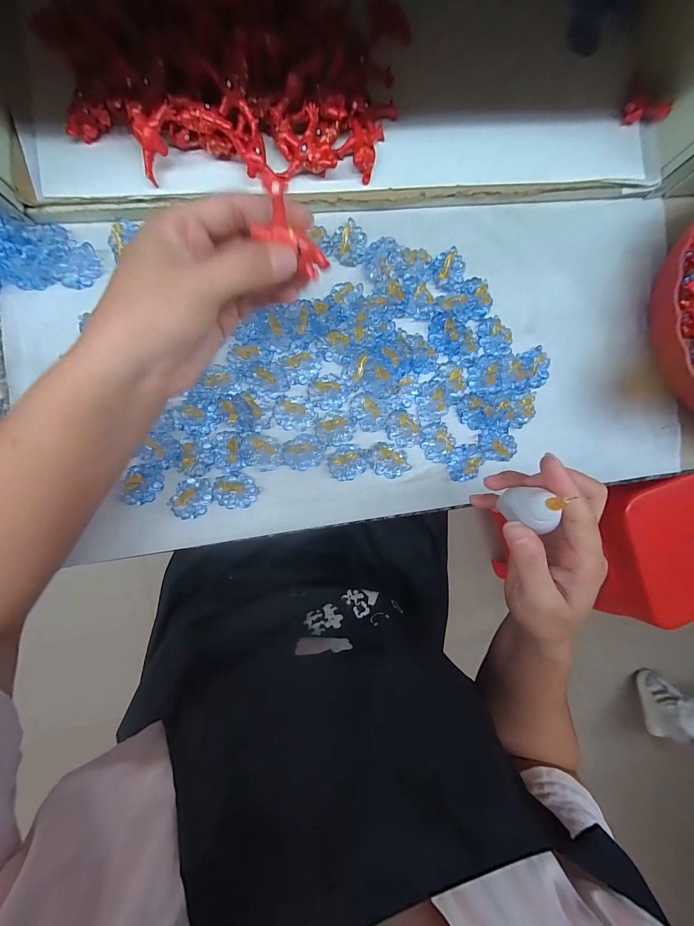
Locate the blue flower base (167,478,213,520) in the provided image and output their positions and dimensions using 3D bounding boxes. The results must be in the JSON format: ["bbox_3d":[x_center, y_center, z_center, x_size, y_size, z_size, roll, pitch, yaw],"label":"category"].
[{"bbox_3d":[-0.132,0.030,0.273,0.029,0.006,0.036,31,87,-4],"label":"blue flower base"}]

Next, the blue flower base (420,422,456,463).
[{"bbox_3d":[0.085,-0.018,0.295,0.030,0.004,0.036,-3,89,-5],"label":"blue flower base"}]

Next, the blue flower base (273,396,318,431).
[{"bbox_3d":[-0.045,-0.044,0.281,0.036,0.008,0.029,1,89,-5],"label":"blue flower base"}]

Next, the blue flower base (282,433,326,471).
[{"bbox_3d":[-0.038,-0.009,0.281,0.037,0.010,0.030,-19,91,-5],"label":"blue flower base"}]

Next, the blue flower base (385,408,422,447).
[{"bbox_3d":[0.052,-0.031,0.290,0.031,0.012,0.033,-1,89,-5],"label":"blue flower base"}]

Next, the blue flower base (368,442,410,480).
[{"bbox_3d":[0.039,-0.002,0.291,0.038,0.007,0.029,20,87,-4],"label":"blue flower base"}]

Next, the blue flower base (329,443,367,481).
[{"bbox_3d":[0.001,0.000,0.287,0.031,0.007,0.033,0,89,-5],"label":"blue flower base"}]

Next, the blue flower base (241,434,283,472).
[{"bbox_3d":[-0.074,-0.009,0.276,0.035,0.011,0.029,26,87,-4],"label":"blue flower base"}]

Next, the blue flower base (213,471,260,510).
[{"bbox_3d":[-0.097,0.024,0.277,0.036,0.004,0.032,-20,91,-5],"label":"blue flower base"}]

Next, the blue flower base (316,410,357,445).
[{"bbox_3d":[-0.010,-0.031,0.283,0.033,0.009,0.031,0,89,-5],"label":"blue flower base"}]

